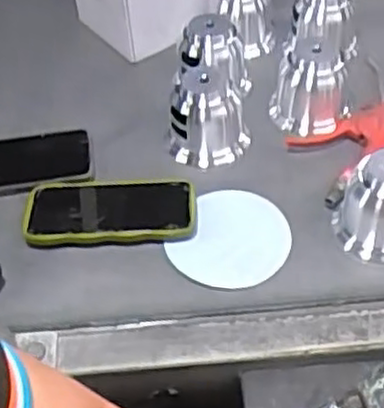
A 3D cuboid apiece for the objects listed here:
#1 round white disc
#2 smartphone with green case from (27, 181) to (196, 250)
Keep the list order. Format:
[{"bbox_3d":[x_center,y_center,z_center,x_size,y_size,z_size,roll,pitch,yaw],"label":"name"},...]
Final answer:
[{"bbox_3d":[0.041,0.030,0.683,0.103,0.008,0.115,20,51,20],"label":"round white disc"},{"bbox_3d":[-0.080,0.007,0.709,0.164,0.016,0.084,-3,47,0],"label":"smartphone with green case"}]

